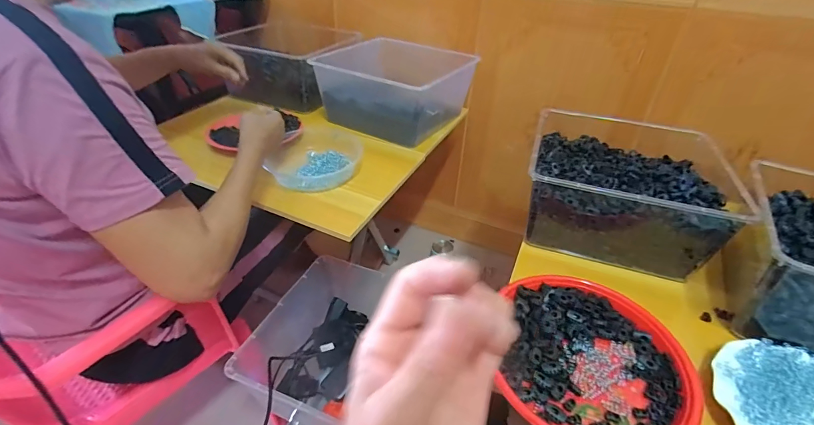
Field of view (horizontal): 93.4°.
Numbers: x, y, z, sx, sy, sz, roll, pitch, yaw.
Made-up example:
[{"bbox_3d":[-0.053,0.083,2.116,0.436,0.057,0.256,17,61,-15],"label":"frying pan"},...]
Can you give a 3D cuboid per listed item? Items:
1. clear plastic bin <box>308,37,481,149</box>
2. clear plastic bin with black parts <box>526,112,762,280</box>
[{"bbox_3d":[-0.026,-0.301,0.932,0.310,0.139,0.278,24,42,25],"label":"clear plastic bin"},{"bbox_3d":[0.363,-0.046,0.668,0.284,0.135,0.278,15,39,15],"label":"clear plastic bin with black parts"}]

